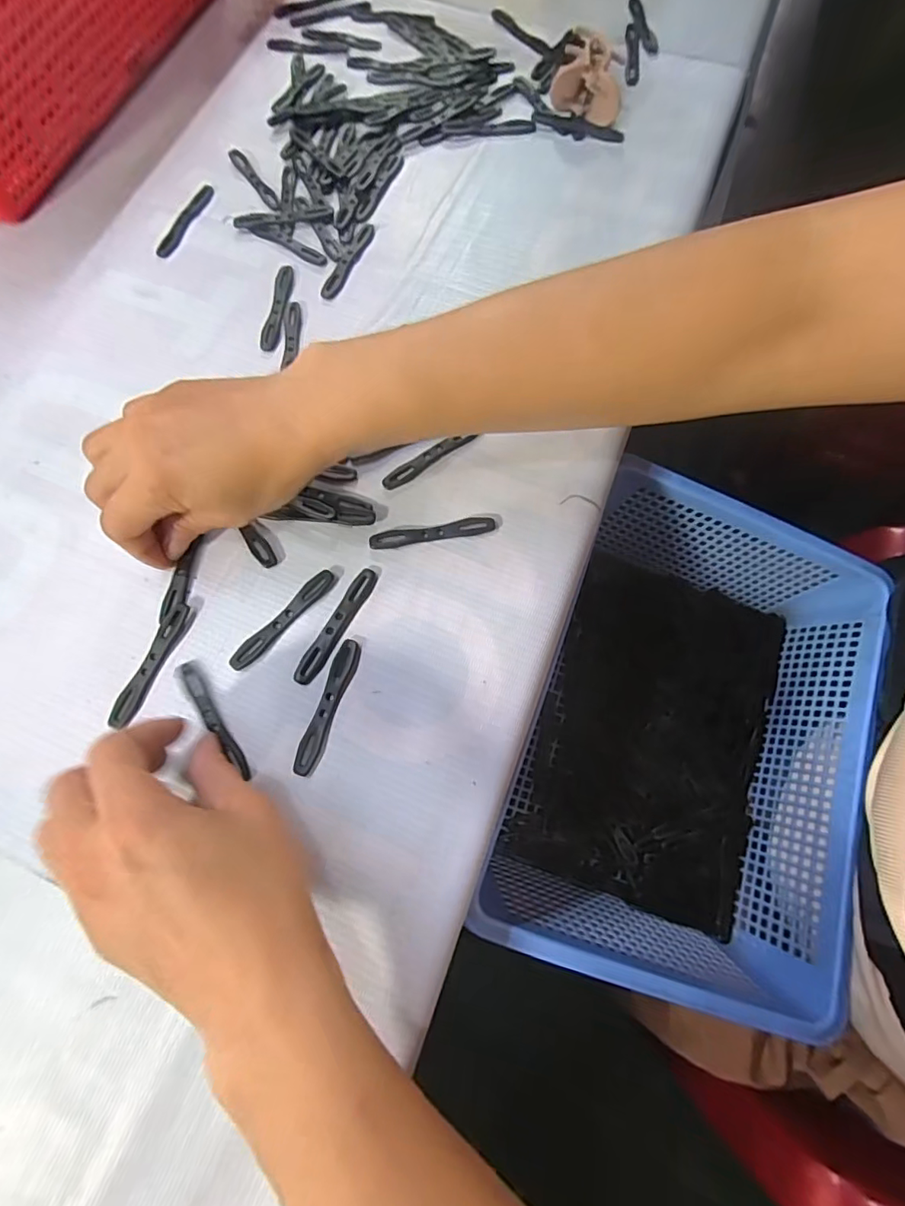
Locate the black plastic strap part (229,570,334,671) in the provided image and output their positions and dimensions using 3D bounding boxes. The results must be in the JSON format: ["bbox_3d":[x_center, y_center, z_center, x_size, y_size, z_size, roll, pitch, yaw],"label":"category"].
[{"bbox_3d":[-0.089,0.008,0.274,0.010,0.004,0.069,41,78,13],"label":"black plastic strap part"}]

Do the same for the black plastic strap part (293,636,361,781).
[{"bbox_3d":[-0.062,0.051,0.259,0.012,0.004,0.069,17,74,7],"label":"black plastic strap part"}]

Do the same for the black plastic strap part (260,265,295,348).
[{"bbox_3d":[-0.116,-0.197,0.343,0.013,0.004,0.069,7,73,3],"label":"black plastic strap part"}]

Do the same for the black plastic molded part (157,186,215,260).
[{"bbox_3d":[-0.189,-0.272,0.367,0.012,0.004,0.069,22,74,8],"label":"black plastic molded part"}]

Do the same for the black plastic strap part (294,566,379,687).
[{"bbox_3d":[-0.061,0.011,0.272,0.012,0.004,0.069,29,75,10],"label":"black plastic strap part"}]

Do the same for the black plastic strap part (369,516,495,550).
[{"bbox_3d":[-0.011,-0.039,0.288,0.068,0.004,0.010,-9,73,-2],"label":"black plastic strap part"}]

